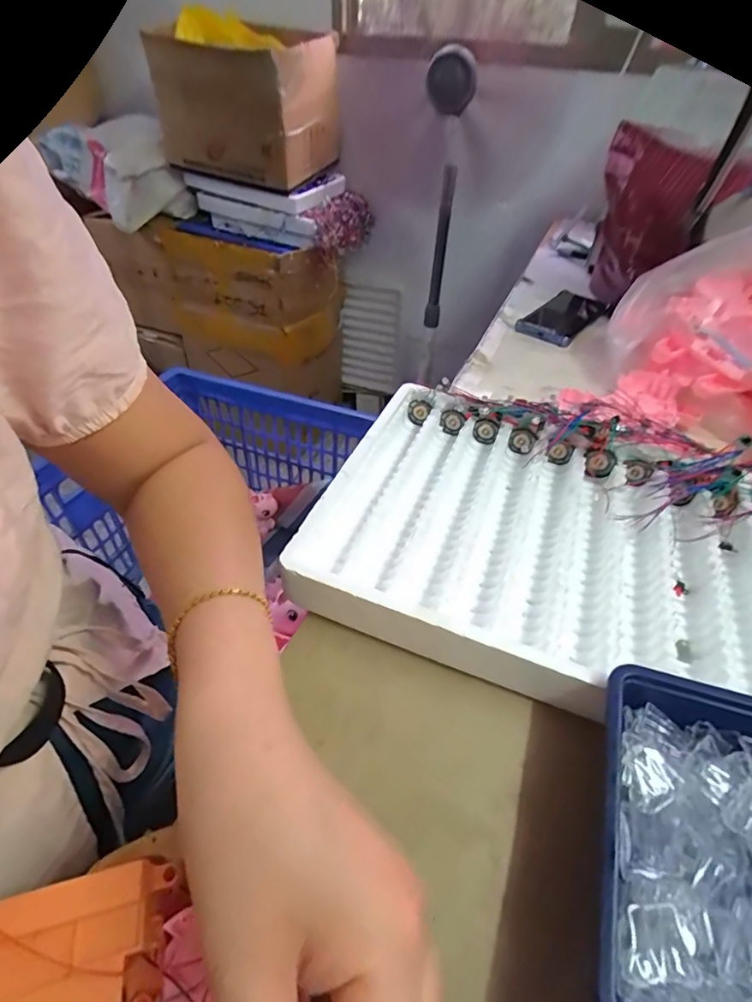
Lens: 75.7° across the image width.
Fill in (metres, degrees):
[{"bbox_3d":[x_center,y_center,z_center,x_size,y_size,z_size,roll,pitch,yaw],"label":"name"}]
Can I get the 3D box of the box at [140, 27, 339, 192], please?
[{"bbox_3d":[-0.295,-0.933,1.155,0.356,0.249,0.284,23,49,20],"label":"box"}]

